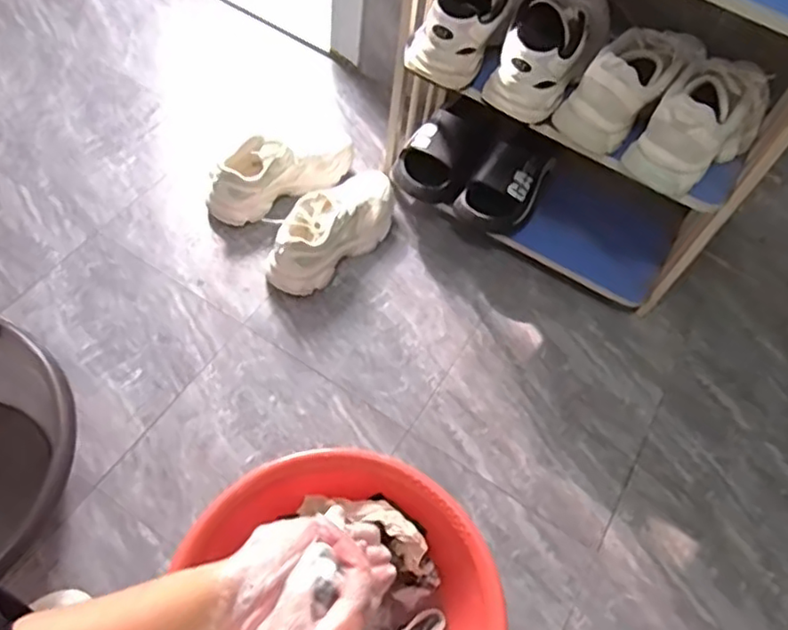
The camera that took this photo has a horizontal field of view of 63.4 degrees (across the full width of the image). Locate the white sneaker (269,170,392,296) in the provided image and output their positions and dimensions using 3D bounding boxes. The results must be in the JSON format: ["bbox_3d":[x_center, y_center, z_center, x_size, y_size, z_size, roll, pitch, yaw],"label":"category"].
[{"bbox_3d":[-0.096,-0.141,1.046,0.101,0.103,0.267,37,62,14],"label":"white sneaker"}]

